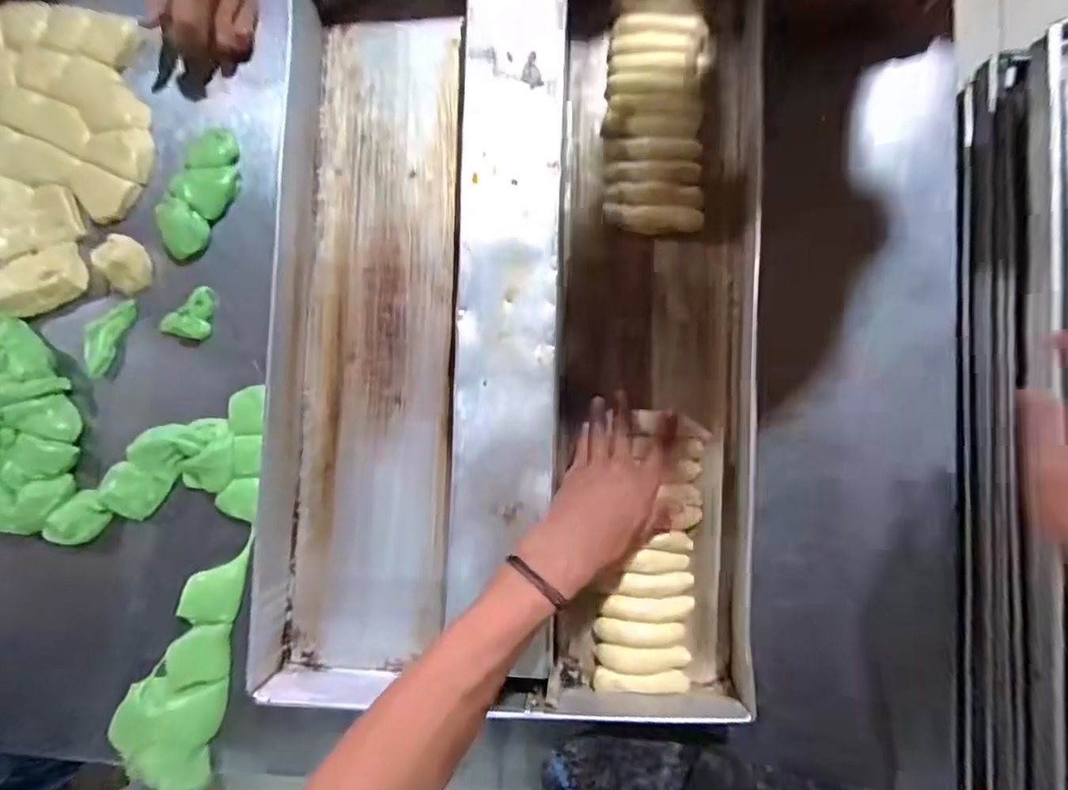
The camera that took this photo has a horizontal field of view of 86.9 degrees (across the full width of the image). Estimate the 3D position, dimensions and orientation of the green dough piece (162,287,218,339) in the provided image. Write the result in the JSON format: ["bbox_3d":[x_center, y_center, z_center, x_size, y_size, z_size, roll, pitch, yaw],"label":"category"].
[{"bbox_3d":[-0.363,-0.088,0.595,0.052,0.024,0.055,12,88,5],"label":"green dough piece"}]

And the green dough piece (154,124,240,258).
[{"bbox_3d":[-0.353,-0.215,0.593,0.062,0.035,0.139,27,89,5],"label":"green dough piece"}]

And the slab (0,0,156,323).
[{"bbox_3d":[-0.564,-0.253,0.603,0.305,0.032,0.334,-8,86,4],"label":"slab"}]

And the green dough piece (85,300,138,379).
[{"bbox_3d":[-0.451,-0.062,0.594,0.028,0.021,0.086,20,88,5],"label":"green dough piece"}]

